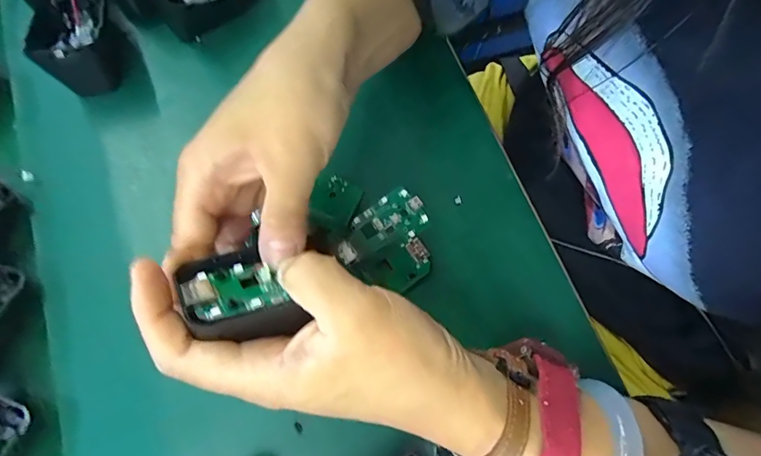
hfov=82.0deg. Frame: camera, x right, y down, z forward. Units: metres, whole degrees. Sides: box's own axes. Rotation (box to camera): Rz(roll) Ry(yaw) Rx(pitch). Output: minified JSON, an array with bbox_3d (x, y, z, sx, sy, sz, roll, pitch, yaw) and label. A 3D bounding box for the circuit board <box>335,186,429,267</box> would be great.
[{"bbox_3d":[0.000,0.000,0.271,0.060,0.008,0.030,-33,75,-8],"label":"circuit board"}]

